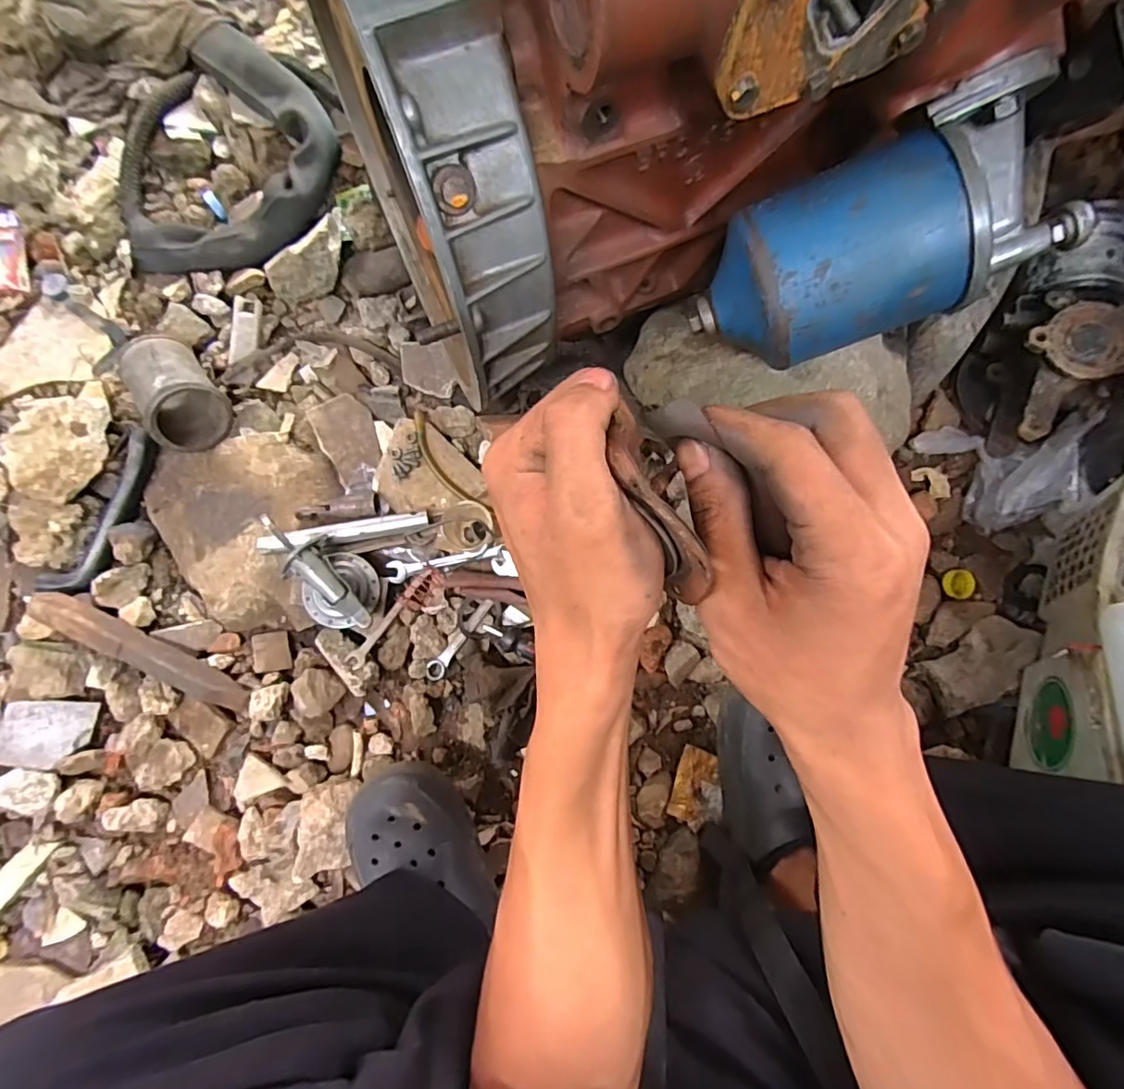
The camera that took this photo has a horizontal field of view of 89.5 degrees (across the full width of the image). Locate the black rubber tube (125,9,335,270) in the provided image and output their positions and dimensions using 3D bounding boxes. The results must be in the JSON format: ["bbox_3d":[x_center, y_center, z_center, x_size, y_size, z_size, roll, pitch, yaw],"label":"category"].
[{"bbox_3d":[-0.409,-0.440,0.660,0.232,0.062,0.276,41,83,8],"label":"black rubber tube"}]

